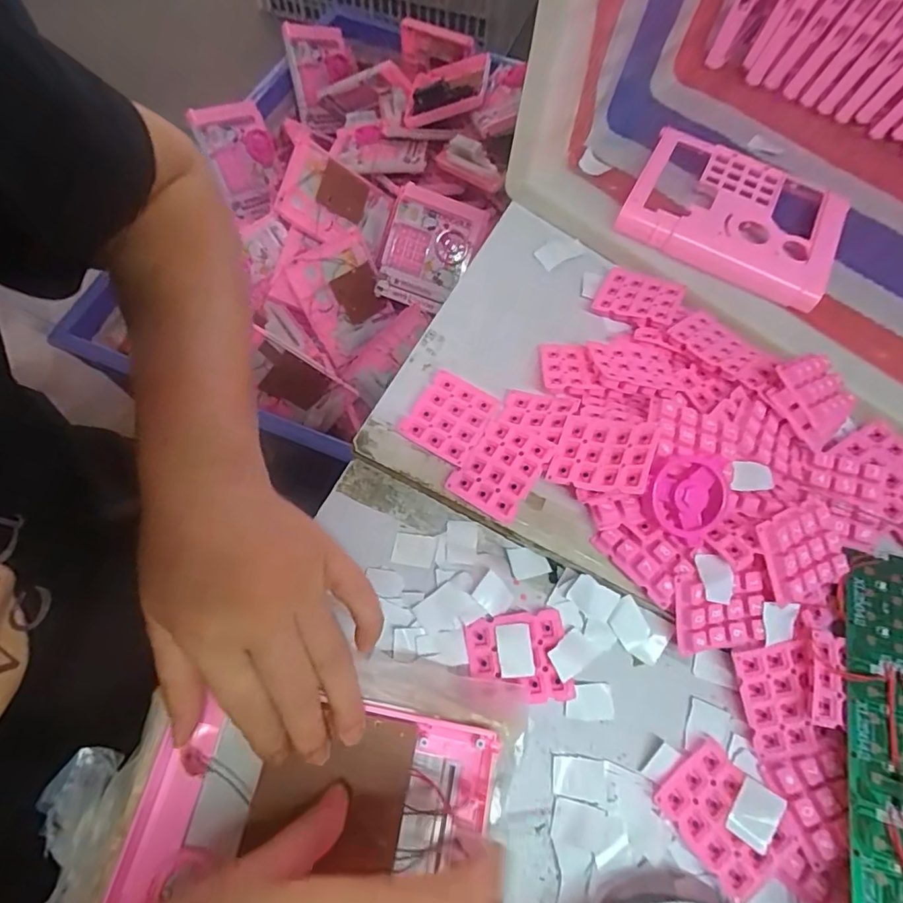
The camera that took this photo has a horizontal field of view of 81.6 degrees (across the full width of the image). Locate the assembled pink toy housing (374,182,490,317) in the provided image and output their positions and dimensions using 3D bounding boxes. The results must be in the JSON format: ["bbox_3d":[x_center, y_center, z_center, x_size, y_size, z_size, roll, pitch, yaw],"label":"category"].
[{"bbox_3d":[-0.036,-0.294,0.773,0.128,0.019,0.162,23,102,4],"label":"assembled pink toy housing"}]

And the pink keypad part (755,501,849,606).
[{"bbox_3d":[0.210,0.061,0.312,0.056,0.011,0.051,-14,84,-20],"label":"pink keypad part"}]

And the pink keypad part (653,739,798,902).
[{"bbox_3d":[0.148,0.198,0.285,0.050,0.011,0.058,-36,73,-16],"label":"pink keypad part"}]

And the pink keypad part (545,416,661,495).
[{"bbox_3d":[0.093,0.001,0.319,0.057,0.005,0.050,10,60,34],"label":"pink keypad part"}]

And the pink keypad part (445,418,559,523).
[{"bbox_3d":[0.031,0.011,0.336,0.047,0.004,0.058,29,79,27],"label":"pink keypad part"}]

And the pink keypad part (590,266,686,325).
[{"bbox_3d":[0.145,-0.120,0.406,0.059,0.005,0.047,23,62,21],"label":"pink keypad part"}]

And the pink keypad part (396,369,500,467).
[{"bbox_3d":[-0.002,-0.023,0.363,0.051,0.012,0.057,29,69,9],"label":"pink keypad part"}]

